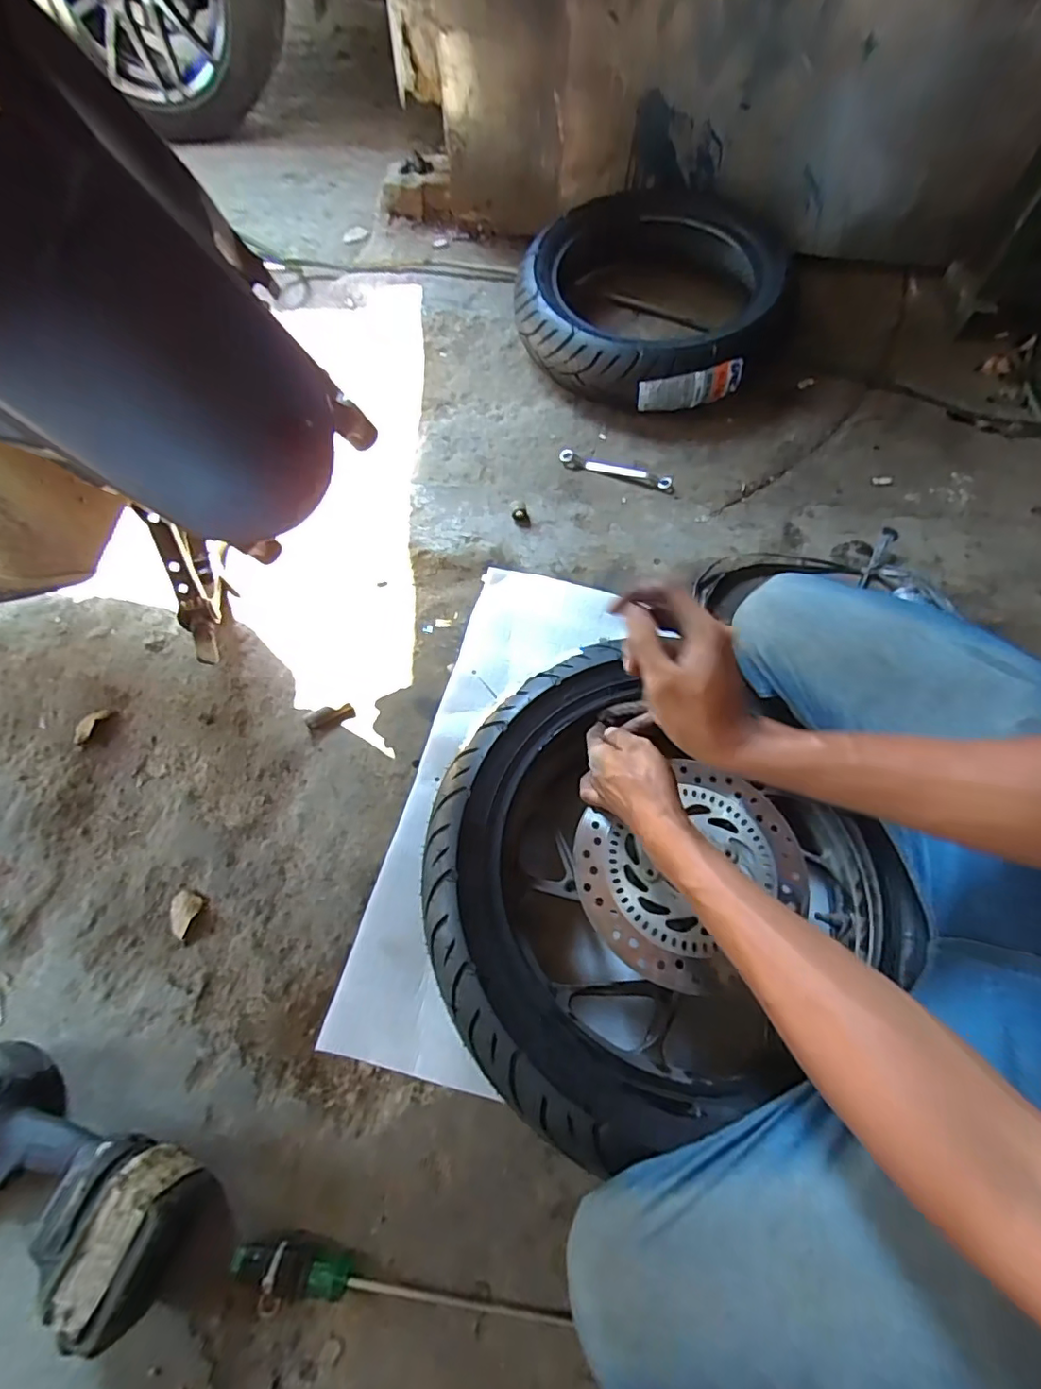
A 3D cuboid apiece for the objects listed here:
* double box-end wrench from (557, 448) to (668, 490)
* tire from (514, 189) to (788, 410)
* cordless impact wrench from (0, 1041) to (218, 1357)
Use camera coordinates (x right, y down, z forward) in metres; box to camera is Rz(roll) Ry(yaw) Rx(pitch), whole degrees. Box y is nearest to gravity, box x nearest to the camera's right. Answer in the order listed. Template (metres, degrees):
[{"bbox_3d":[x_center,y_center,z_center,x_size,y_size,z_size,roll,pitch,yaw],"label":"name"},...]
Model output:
[{"bbox_3d":[0.163,-0.389,0.945,0.196,0.013,0.031,21,66,12],"label":"double box-end wrench"},{"bbox_3d":[0.235,-0.734,1.033,0.462,0.157,0.467,12,64,8],"label":"tire"},{"bbox_3d":[-0.443,0.482,0.499,0.271,0.083,0.191,23,67,11],"label":"cordless impact wrench"}]

